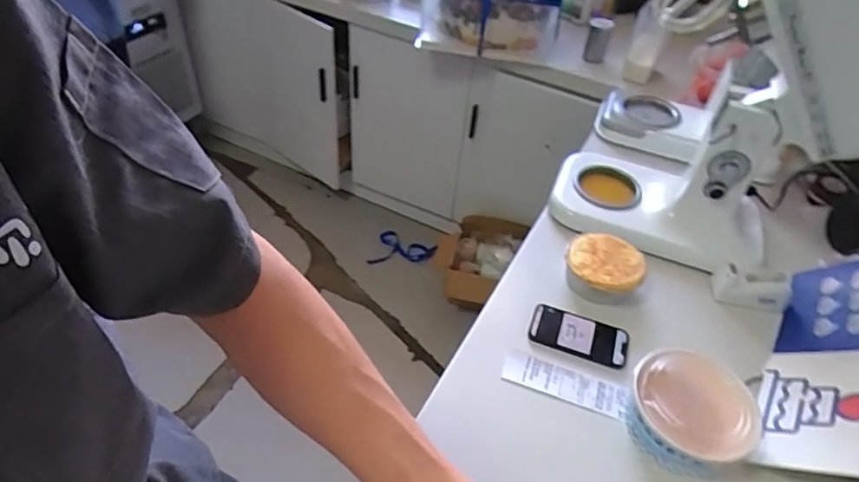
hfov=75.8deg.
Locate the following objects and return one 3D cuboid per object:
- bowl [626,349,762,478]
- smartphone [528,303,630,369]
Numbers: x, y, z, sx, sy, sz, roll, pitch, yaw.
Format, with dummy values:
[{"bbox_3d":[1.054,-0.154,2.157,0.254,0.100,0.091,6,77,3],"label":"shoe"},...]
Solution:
[{"bbox_3d":[0.338,0.223,0.731,0.135,0.103,0.135,3,44,-3],"label":"bowl"},{"bbox_3d":[0.232,0.144,0.852,0.147,0.013,0.073,18,45,12],"label":"smartphone"}]

